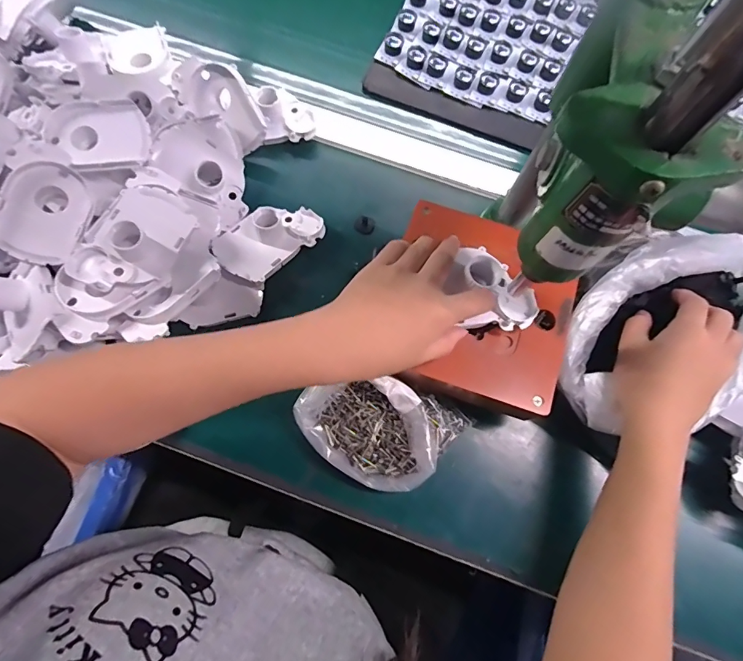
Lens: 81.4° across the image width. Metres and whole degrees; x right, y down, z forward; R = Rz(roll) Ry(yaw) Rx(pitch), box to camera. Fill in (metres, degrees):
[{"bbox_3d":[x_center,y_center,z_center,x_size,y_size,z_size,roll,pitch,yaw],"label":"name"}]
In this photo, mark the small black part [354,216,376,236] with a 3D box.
[{"bbox_3d":[-0.007,-0.112,0.455,0.021,0.005,0.023,1,74,-2],"label":"small black part"}]

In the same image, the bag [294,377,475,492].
[{"bbox_3d":[0.005,0.086,0.367,0.138,0.032,0.083,20,74,4],"label":"bag"}]

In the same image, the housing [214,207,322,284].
[{"bbox_3d":[-0.101,-0.093,0.421,0.102,0.023,0.067,-40,79,-12],"label":"housing"}]

